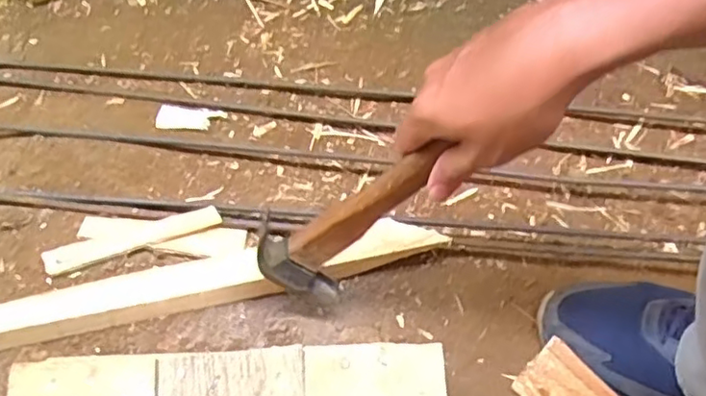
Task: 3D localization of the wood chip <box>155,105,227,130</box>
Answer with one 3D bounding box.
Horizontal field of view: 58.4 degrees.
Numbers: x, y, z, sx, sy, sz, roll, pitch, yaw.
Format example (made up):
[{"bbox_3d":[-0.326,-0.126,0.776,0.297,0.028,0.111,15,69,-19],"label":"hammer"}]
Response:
[{"bbox_3d":[-0.174,-0.085,0.676,0.070,0.004,0.028,5,70,-4],"label":"wood chip"}]

